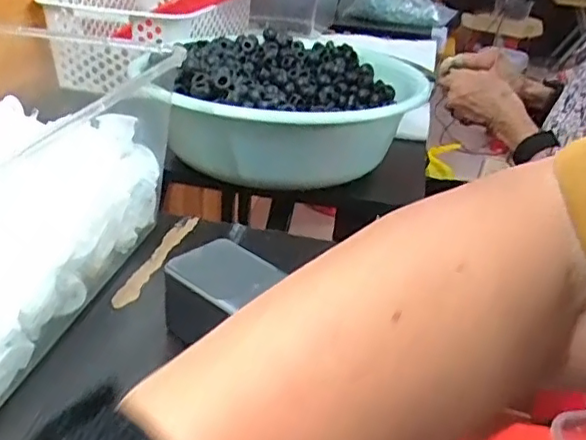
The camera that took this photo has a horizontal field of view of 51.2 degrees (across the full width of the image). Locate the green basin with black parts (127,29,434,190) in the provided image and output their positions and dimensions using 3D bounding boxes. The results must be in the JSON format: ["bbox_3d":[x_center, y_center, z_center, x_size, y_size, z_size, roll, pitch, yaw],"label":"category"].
[{"bbox_3d":[-0.010,-0.128,0.655,0.278,0.104,0.290,5,27,-3],"label":"green basin with black parts"}]

